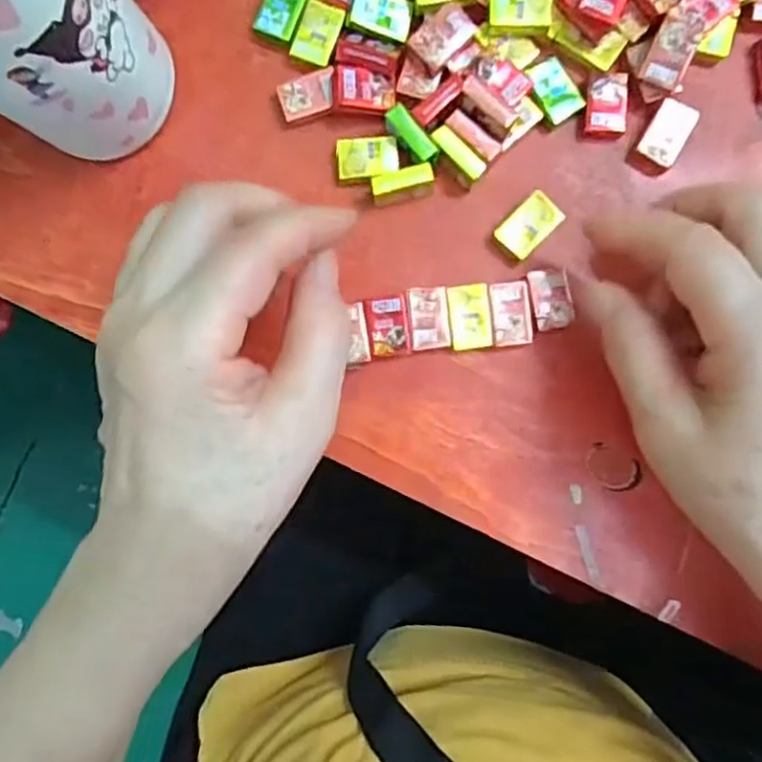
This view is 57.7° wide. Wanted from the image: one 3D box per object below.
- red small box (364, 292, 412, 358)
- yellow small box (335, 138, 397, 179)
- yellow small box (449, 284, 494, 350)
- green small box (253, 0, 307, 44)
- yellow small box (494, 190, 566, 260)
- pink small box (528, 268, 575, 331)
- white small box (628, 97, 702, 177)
[{"bbox_3d":[0.003,-0.023,0.287,0.017,0.007,0.026,-7,89,0],"label":"red small box"},{"bbox_3d":[-0.005,-0.092,0.288,0.025,0.007,0.017,-3,89,1],"label":"yellow small box"},{"bbox_3d":[0.037,-0.027,0.287,0.017,0.006,0.027,-5,89,1],"label":"yellow small box"},{"bbox_3d":[-0.041,-0.156,0.289,0.017,0.006,0.026,19,90,1],"label":"green small box"},{"bbox_3d":[0.061,-0.064,0.287,0.017,0.008,0.027,44,90,1],"label":"yellow small box"},{"bbox_3d":[0.070,-0.034,0.284,0.016,0.004,0.024,-10,89,0],"label":"pink small box"},{"bbox_3d":[0.118,-0.101,0.287,0.017,0.010,0.028,30,90,1],"label":"white small box"}]

